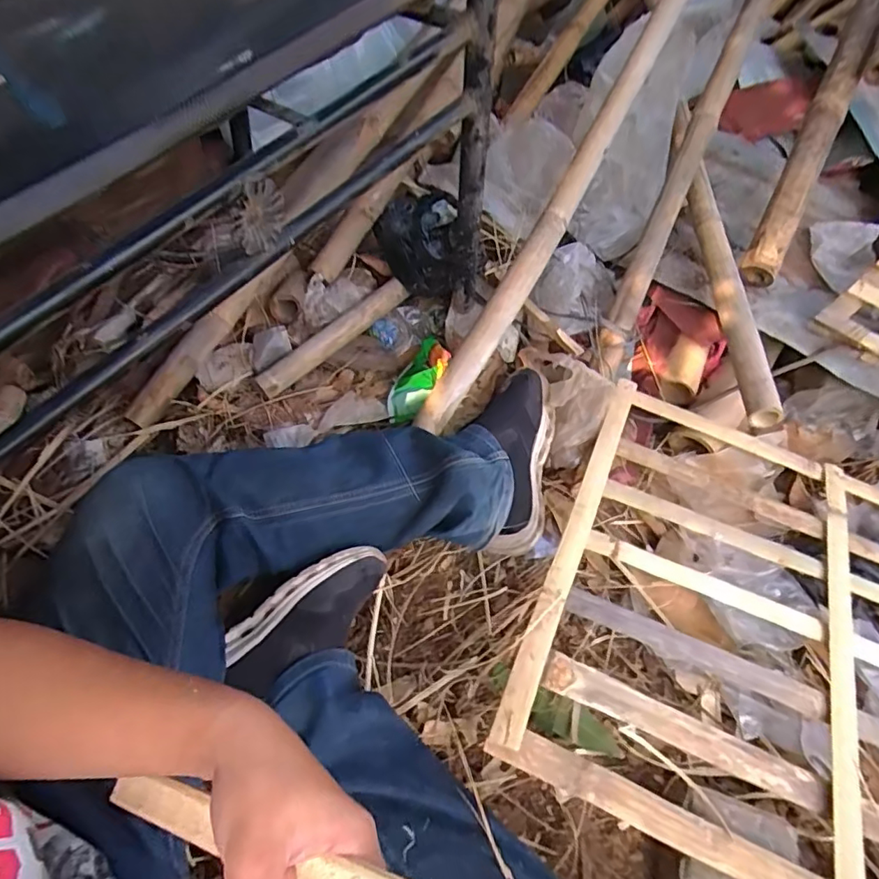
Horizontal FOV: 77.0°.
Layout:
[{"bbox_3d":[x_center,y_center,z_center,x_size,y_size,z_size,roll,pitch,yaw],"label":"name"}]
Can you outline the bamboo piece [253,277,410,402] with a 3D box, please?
[{"bbox_3d":[-0.153,-0.154,0.814,0.038,0.031,0.278,34,59,22],"label":"bamboo piece"}]

